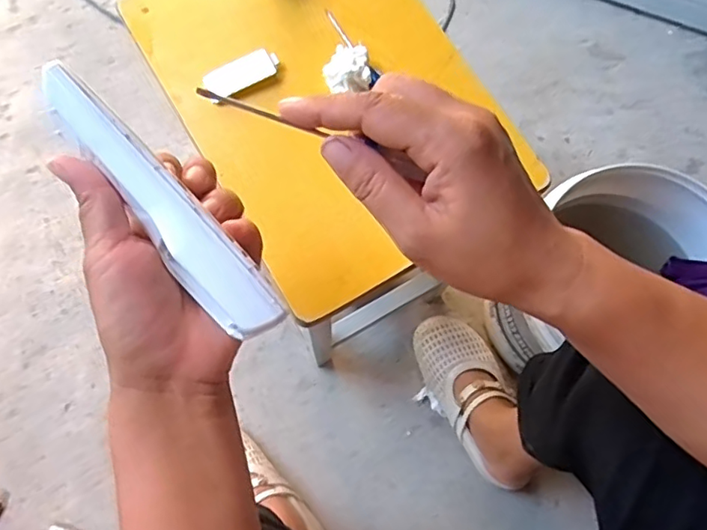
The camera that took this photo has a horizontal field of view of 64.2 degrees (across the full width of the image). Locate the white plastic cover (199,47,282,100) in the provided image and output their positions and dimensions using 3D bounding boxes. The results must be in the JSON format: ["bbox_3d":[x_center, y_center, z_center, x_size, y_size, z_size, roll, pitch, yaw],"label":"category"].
[{"bbox_3d":[-0.092,-0.157,0.463,0.062,0.008,0.026,-29,77,-10],"label":"white plastic cover"}]

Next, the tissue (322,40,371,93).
[{"bbox_3d":[-0.005,-0.162,0.458,0.037,0.023,0.035,-1,74,-3],"label":"tissue"}]

